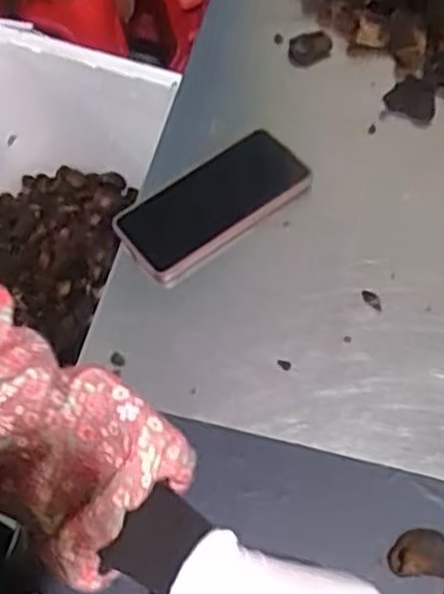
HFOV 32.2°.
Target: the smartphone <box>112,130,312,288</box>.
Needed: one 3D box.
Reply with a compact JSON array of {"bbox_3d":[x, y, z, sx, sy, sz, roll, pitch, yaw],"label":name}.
[{"bbox_3d":[-0.005,-0.079,0.624,0.158,0.015,0.078,-36,63,-17],"label":"smartphone"}]

